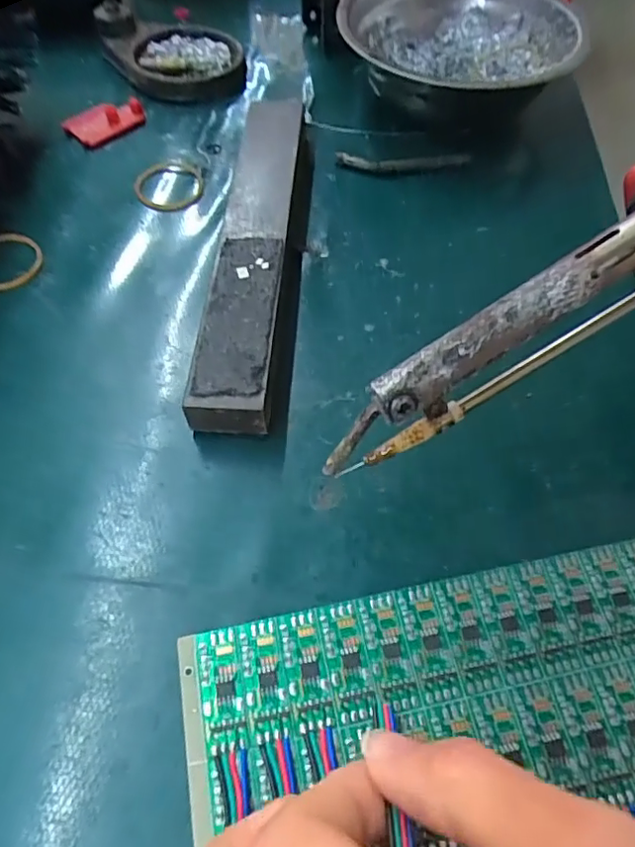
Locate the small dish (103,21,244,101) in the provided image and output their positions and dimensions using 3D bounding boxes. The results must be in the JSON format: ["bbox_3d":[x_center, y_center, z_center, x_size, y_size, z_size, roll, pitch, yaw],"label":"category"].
[{"bbox_3d":[-0.084,-0.224,0.345,0.070,0.011,0.080,-26,61,-17],"label":"small dish"}]

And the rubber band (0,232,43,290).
[{"bbox_3d":[-0.137,-0.072,0.249,0.030,0.004,0.031,-2,65,-12],"label":"rubber band"}]

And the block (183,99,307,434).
[{"bbox_3d":[-0.025,-0.082,0.248,0.030,0.021,0.192,3,57,1],"label":"block"}]

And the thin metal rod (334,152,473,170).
[{"bbox_3d":[0.044,-0.133,0.289,0.067,0.007,0.010,-2,57,-3],"label":"thin metal rod"}]

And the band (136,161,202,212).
[{"bbox_3d":[-0.074,-0.120,0.283,0.032,0.004,0.041,-7,58,-6],"label":"band"}]

